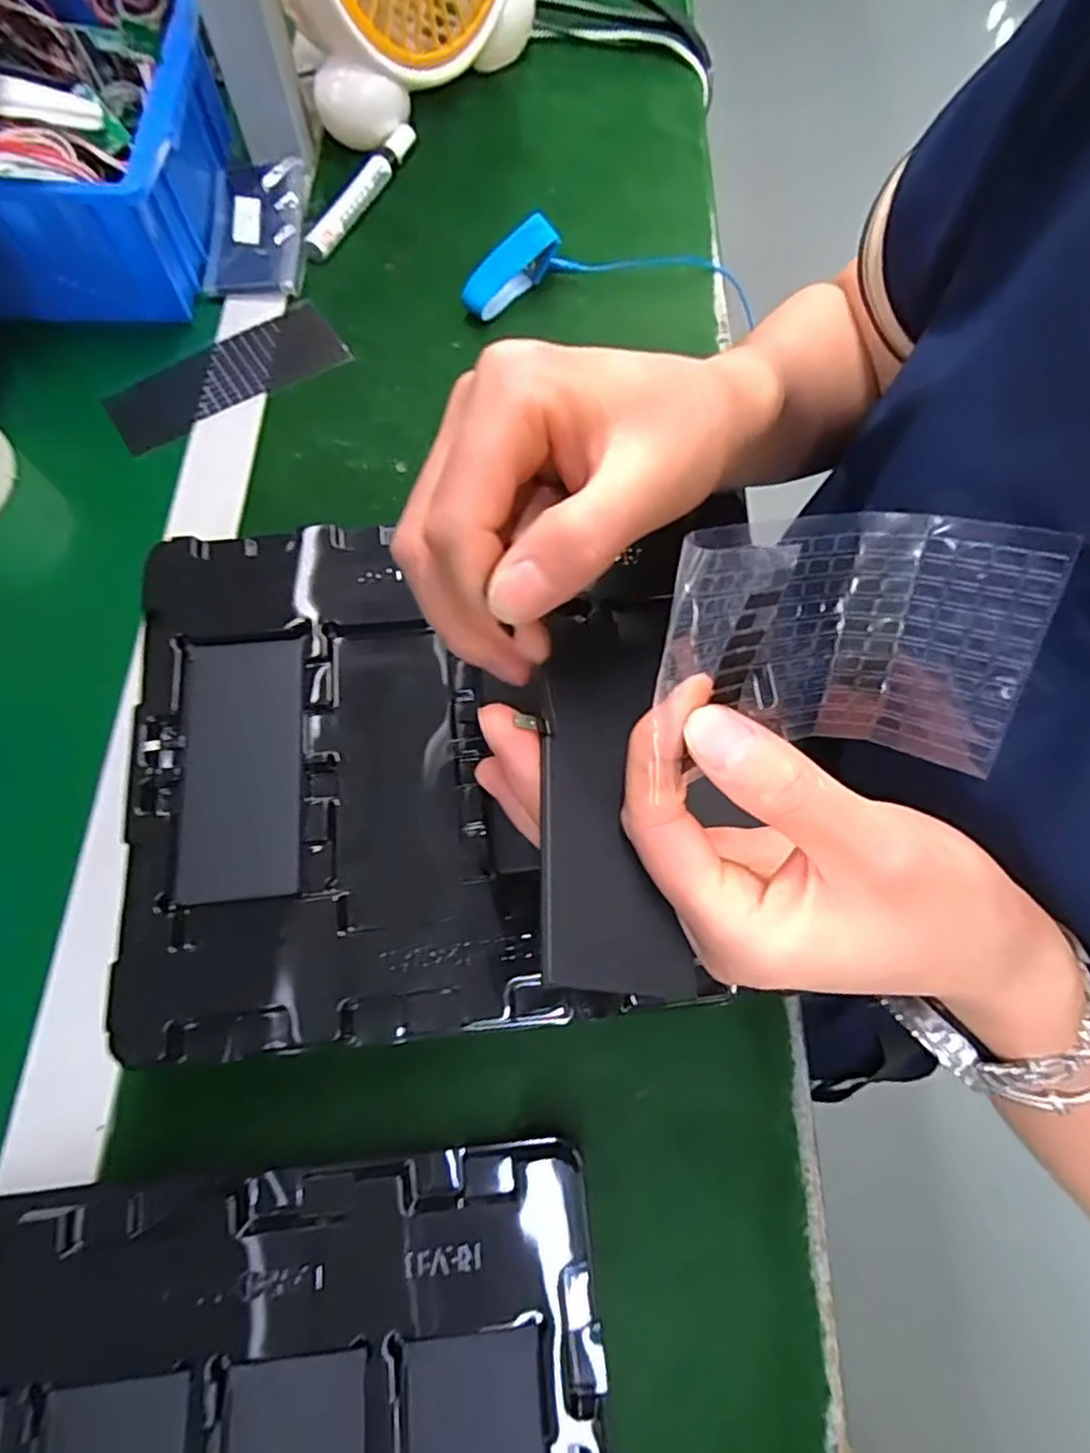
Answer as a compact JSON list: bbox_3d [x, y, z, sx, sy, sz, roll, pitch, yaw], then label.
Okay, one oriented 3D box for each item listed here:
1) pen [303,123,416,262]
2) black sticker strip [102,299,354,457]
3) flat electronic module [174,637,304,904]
[{"bbox_3d":[-0.130,-0.385,0.473,0.020,0.013,0.145,23,70,6],"label":"pen"},{"bbox_3d":[-0.205,-0.226,0.426,0.148,0.007,0.058,-32,73,-12],"label":"black sticker strip"},{"bbox_3d":[-0.127,0.015,0.274,0.050,0.008,0.108,-5,70,-4],"label":"flat electronic module"}]

